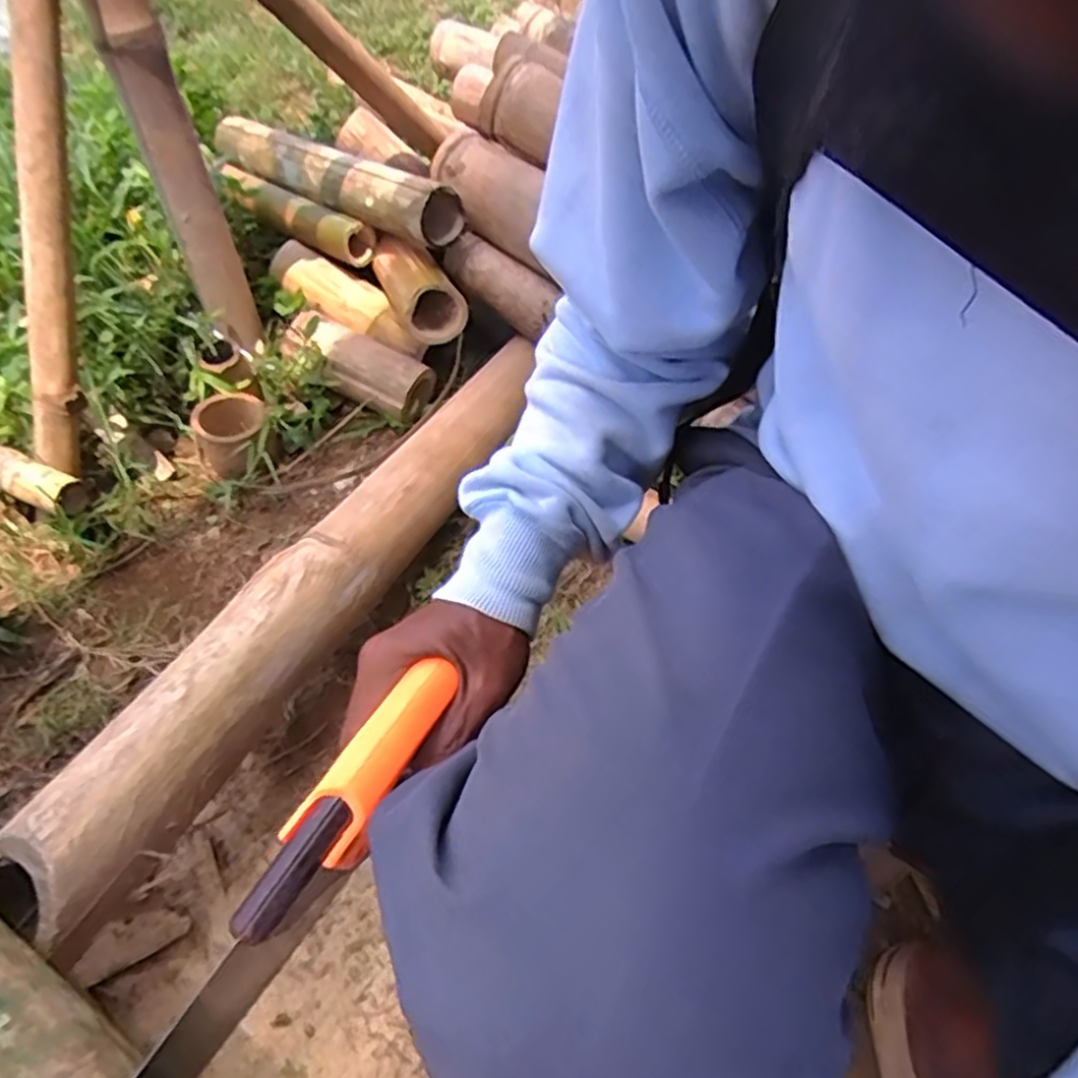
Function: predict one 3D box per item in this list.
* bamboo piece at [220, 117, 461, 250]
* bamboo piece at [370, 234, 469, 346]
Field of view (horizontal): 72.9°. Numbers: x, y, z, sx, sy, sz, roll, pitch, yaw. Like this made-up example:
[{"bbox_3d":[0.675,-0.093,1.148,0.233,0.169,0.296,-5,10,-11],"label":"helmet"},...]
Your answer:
[{"bbox_3d":[-0.280,-0.464,0.913,0.449,0.080,0.070,31,58,19],"label":"bamboo piece"},{"bbox_3d":[-0.150,-0.316,0.894,0.072,0.070,0.156,-20,57,-17],"label":"bamboo piece"}]

